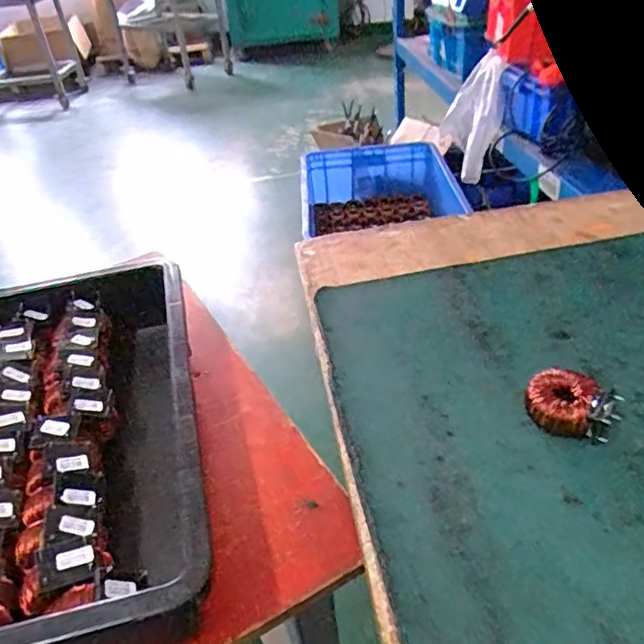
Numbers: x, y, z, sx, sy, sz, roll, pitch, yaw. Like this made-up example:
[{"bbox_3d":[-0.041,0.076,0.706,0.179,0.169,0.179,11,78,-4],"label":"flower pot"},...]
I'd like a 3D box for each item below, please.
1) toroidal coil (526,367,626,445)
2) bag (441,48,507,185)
[{"bbox_3d":[0.183,0.061,0.421,0.060,0.029,0.050,14,40,21],"label":"toroidal coil"},{"bbox_3d":[0.388,-0.547,1.491,0.079,0.270,0.275,-6,37,0],"label":"bag"}]

